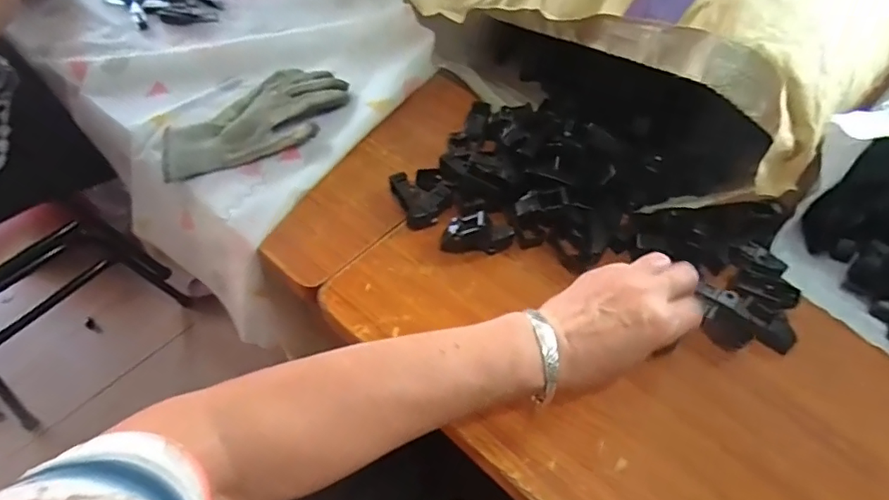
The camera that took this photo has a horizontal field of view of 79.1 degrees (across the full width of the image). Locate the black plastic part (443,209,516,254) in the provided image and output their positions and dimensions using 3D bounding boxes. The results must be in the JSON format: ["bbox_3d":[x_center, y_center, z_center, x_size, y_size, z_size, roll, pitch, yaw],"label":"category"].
[{"bbox_3d":[0.030,-0.016,0.490,0.065,0.034,0.022,1,52,1],"label":"black plastic part"}]

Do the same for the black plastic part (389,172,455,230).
[{"bbox_3d":[-0.021,-0.056,0.519,0.050,0.026,0.063,-17,54,-12],"label":"black plastic part"}]

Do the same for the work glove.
[{"bbox_3d":[-0.203,-0.141,0.590,0.206,0.028,0.109,-26,56,-18],"label":"work glove"}]

